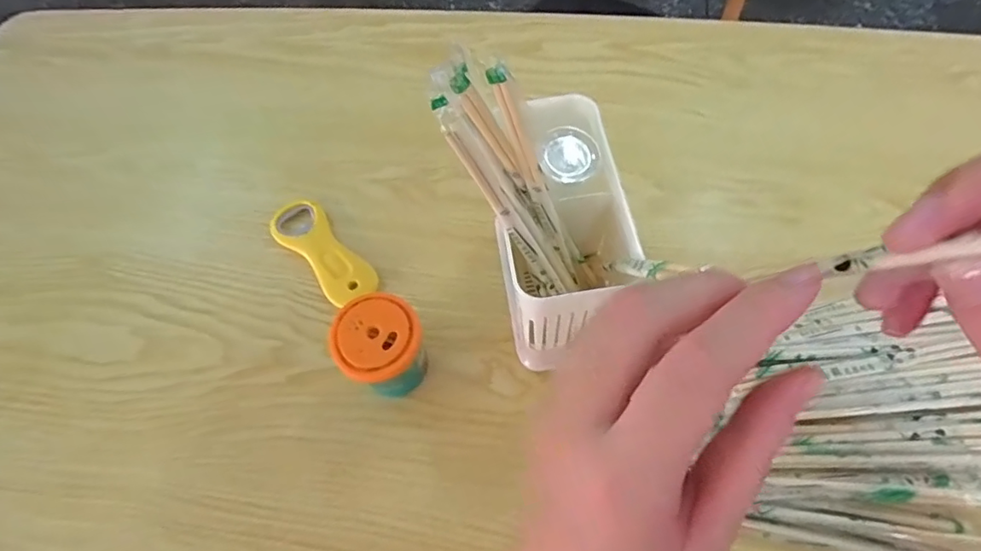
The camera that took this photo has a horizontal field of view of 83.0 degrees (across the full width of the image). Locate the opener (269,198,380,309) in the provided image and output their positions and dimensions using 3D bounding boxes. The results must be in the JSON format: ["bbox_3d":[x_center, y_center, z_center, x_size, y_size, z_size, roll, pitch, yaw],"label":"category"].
[{"bbox_3d":[-0.144,-0.021,0.477,0.044,0.014,0.124,-39,65,-14],"label":"opener"}]

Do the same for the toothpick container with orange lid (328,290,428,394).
[{"bbox_3d":[-0.077,0.056,0.399,0.057,0.076,0.058,-3,62,5],"label":"toothpick container with orange lid"}]

